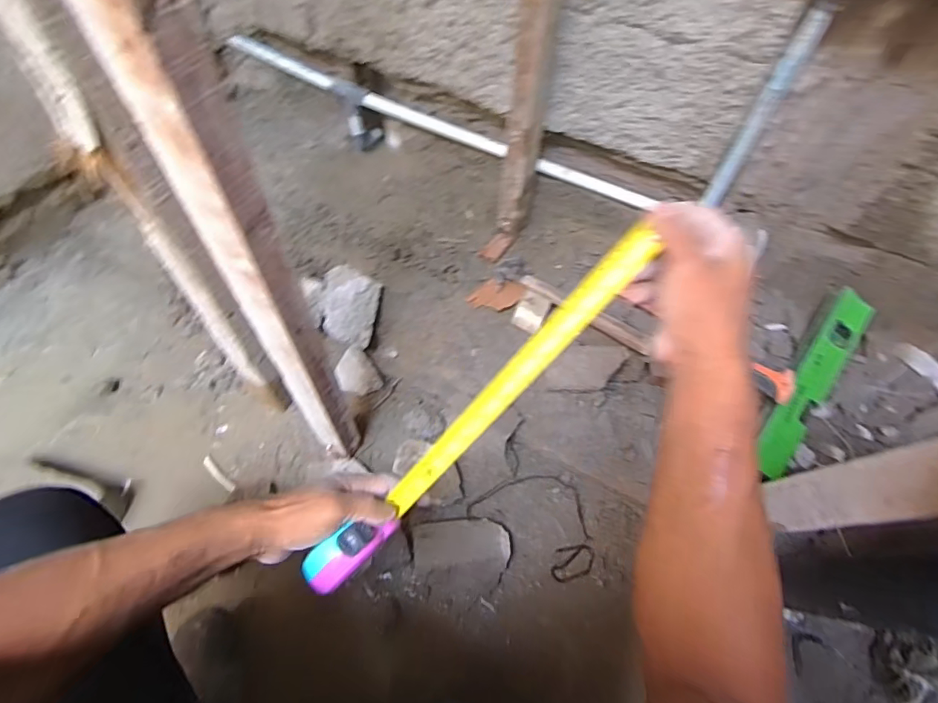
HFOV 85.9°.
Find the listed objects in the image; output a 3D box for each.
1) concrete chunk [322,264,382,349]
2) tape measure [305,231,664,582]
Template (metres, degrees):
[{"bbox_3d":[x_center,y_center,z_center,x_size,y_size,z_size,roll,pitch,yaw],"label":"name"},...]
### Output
[{"bbox_3d":[-0.205,-0.076,0.882,0.088,0.068,0.145,2,57,-1],"label":"concrete chunk"},{"bbox_3d":[0.009,0.059,0.439,0.407,0.060,0.036,-47,66,9],"label":"tape measure"}]

